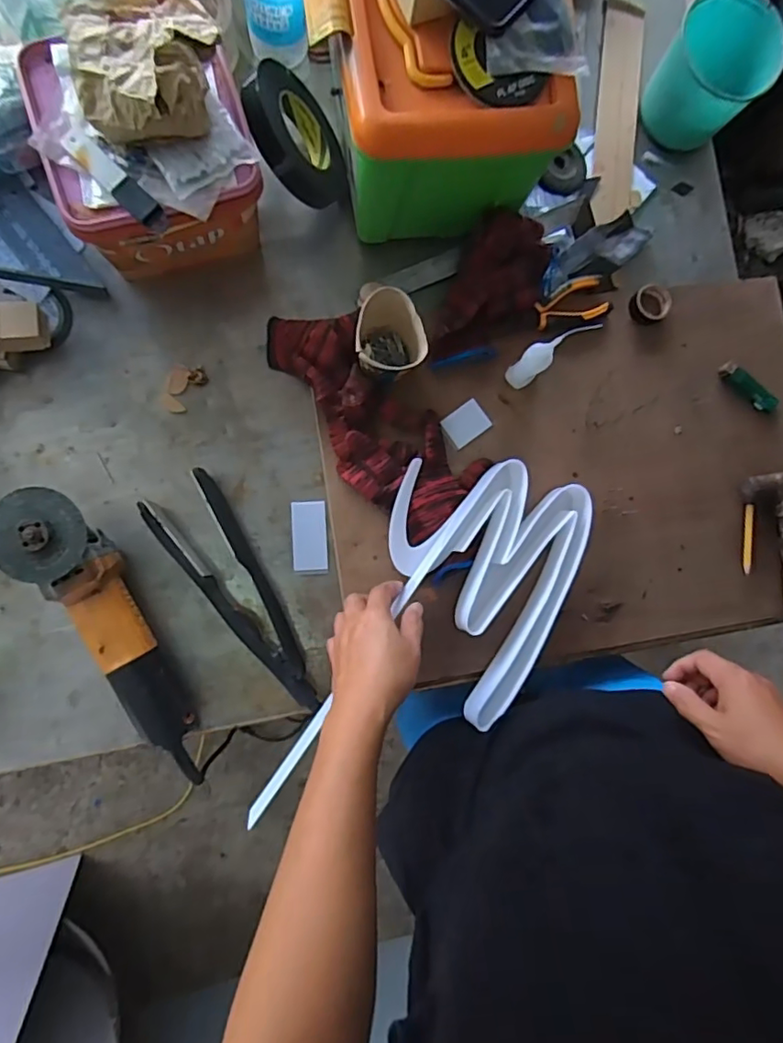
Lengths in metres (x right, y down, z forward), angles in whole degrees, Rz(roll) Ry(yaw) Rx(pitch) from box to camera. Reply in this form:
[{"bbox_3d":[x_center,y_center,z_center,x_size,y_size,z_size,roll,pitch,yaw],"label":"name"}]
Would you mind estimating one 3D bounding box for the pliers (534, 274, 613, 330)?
[{"bbox_3d":[0.213,-0.259,0.674,0.096,0.019,0.049,-15,88,-6],"label":"pliers"}]

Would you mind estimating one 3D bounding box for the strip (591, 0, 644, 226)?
[{"bbox_3d":[0.290,-0.516,0.722,0.055,0.017,0.305,7,84,-8],"label":"strip"}]

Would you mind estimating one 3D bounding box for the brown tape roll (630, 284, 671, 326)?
[{"bbox_3d":[0.311,-0.261,0.683,0.050,0.016,0.043,-20,89,-6],"label":"brown tape roll"}]

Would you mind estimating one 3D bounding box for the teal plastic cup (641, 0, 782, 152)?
[{"bbox_3d":[0.379,-0.533,0.682,0.117,0.099,0.128,0,87,-5],"label":"teal plastic cup"}]

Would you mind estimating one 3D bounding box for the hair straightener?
[{"bbox_3d":[-0.161,0.082,0.604,0.071,0.054,0.267,-30,90,-6],"label":"hair straightener"}]

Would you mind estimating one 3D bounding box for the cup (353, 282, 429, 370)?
[{"bbox_3d":[-0.008,-0.196,0.605,0.071,0.079,0.092,-16,88,-6],"label":"cup"}]

